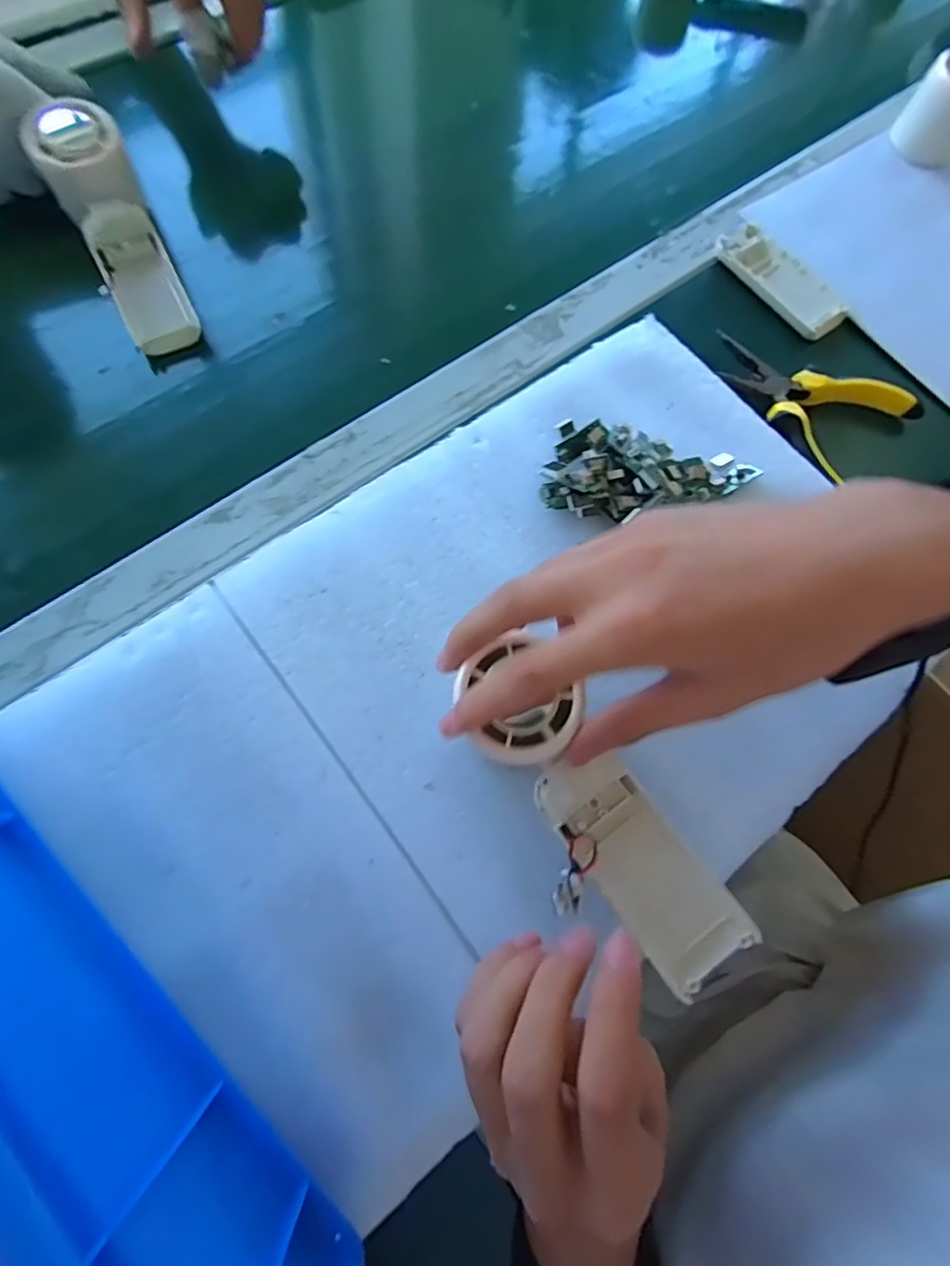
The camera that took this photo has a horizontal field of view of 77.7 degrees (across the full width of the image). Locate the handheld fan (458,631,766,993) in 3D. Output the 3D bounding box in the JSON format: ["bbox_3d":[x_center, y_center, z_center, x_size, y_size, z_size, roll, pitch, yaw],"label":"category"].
[{"bbox_3d":[0.048,0.078,0.251,0.056,0.026,0.161,-37,90,-13],"label":"handheld fan"}]

